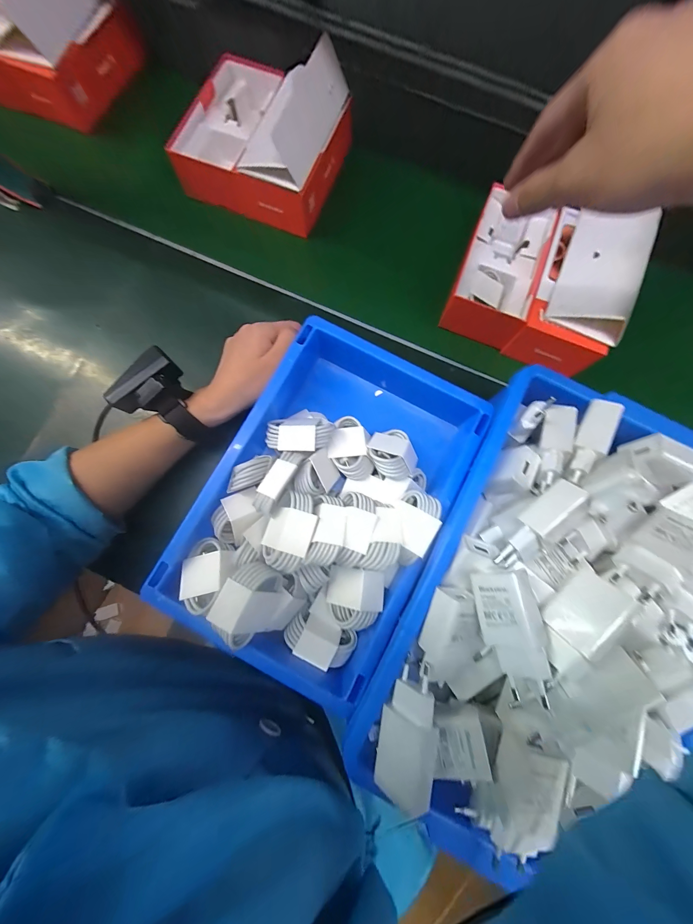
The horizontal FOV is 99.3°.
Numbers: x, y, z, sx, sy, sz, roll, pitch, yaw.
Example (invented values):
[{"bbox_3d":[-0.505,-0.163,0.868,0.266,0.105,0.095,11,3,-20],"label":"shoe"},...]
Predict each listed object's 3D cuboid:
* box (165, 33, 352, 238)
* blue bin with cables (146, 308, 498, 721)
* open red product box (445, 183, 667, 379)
[{"bbox_3d":[-0.110,-0.439,0.382,0.202,0.097,0.193,19,80,3],"label":"box"},{"bbox_3d":[-0.017,0.031,0.292,0.217,0.083,0.313,33,81,5],"label":"blue bin with cables"},{"bbox_3d":[0.226,-0.223,0.340,0.175,0.087,0.201,21,80,3],"label":"open red product box"}]

